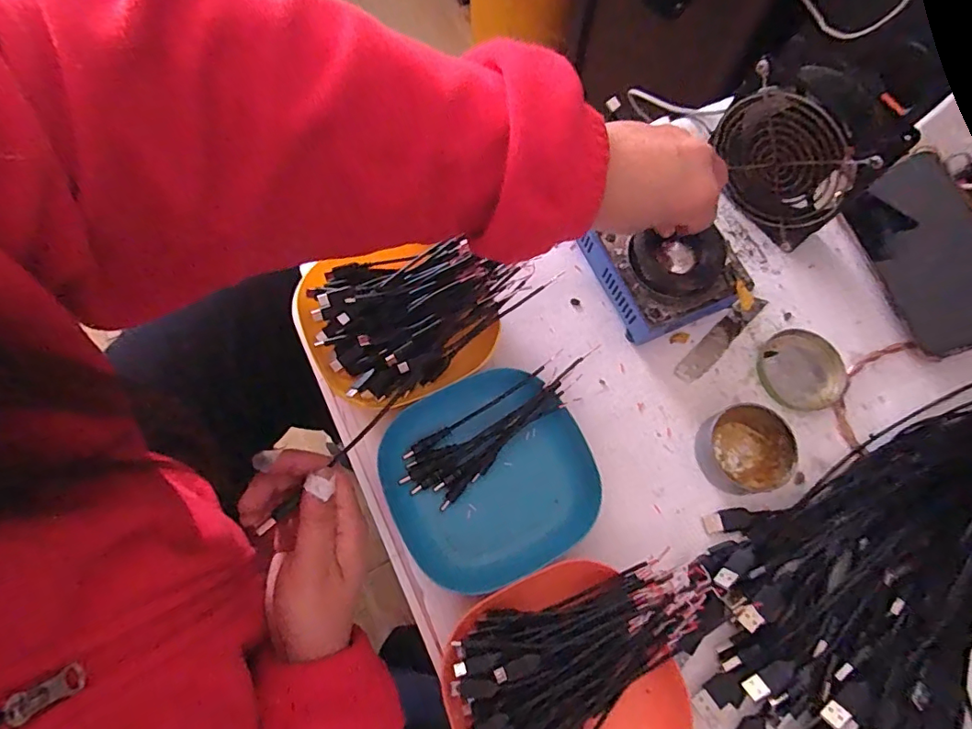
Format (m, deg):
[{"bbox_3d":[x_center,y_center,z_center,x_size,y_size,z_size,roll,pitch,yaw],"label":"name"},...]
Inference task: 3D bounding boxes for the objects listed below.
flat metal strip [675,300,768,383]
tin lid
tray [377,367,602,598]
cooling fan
[{"bbox_3d":[0.195,-0.023,0.432,0.103,0.008,0.019,-43,77,-12],"label":"flat metal strip"},{"bbox_3d":[0.256,0.005,0.422,0.064,0.011,0.064,0,72,0],"label":"tin lid"},{"bbox_3d":[0.004,0.079,0.372,0.145,0.036,0.133,-27,74,-8],"label":"tray"},{"bbox_3d":[0.245,-0.168,0.427,0.118,0.123,0.045,43,75,13],"label":"cooling fan"}]

